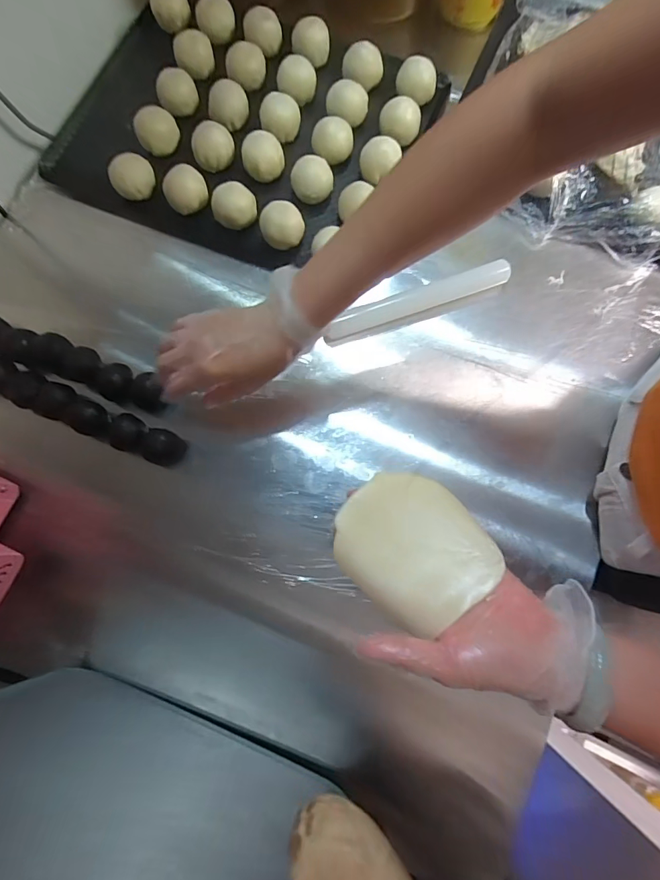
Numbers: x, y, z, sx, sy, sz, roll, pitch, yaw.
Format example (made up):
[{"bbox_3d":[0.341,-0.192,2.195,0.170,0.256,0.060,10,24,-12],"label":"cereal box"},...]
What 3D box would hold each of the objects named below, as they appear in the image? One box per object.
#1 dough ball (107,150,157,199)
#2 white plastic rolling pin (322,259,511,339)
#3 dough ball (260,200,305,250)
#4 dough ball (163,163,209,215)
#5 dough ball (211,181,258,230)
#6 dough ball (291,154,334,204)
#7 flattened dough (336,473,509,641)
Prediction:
[{"bbox_3d":[-0.244,-0.325,0.526,0.051,0.029,0.045,-31,79,-6],"label":"dough ball"},{"bbox_3d":[0.099,-0.160,0.489,0.217,0.025,0.022,-18,77,-3],"label":"white plastic rolling pin"},{"bbox_3d":[-0.055,-0.249,0.501,0.051,0.044,0.049,-6,77,0],"label":"dough ball"},{"bbox_3d":[-0.174,-0.300,0.517,0.049,0.034,0.043,-24,78,-5],"label":"dough ball"},{"bbox_3d":[-0.113,-0.278,0.511,0.053,0.038,0.048,-16,77,-3],"label":"dough ball"},{"bbox_3d":[-0.021,-0.313,0.516,0.049,0.033,0.043,-5,77,0],"label":"dough ball"},{"bbox_3d":[0.057,0.071,0.290,0.102,0.029,0.089,42,81,9],"label":"flattened dough"}]

